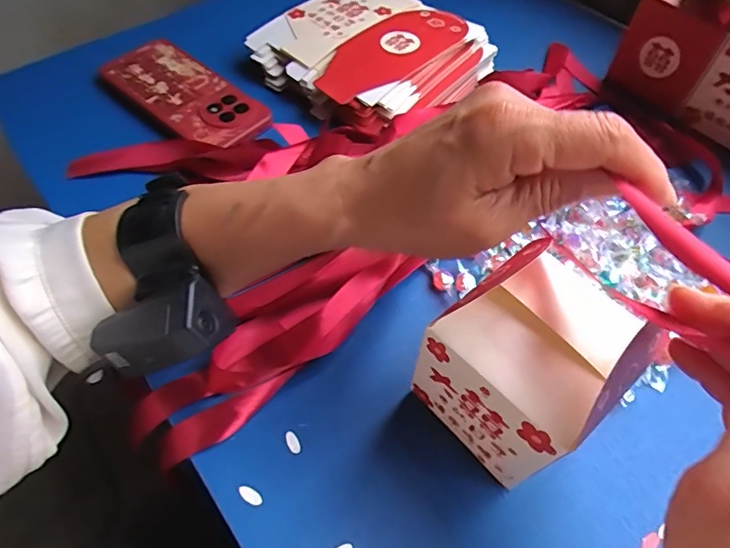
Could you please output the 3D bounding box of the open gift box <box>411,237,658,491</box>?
[{"bbox_3d":[0.086,0.047,0.254,0.084,0.108,0.076,-36,64,-23],"label":"open gift box"}]

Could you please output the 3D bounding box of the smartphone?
[{"bbox_3d":[-0.160,-0.163,0.437,0.155,0.013,0.073,35,66,14],"label":"smartphone"}]

